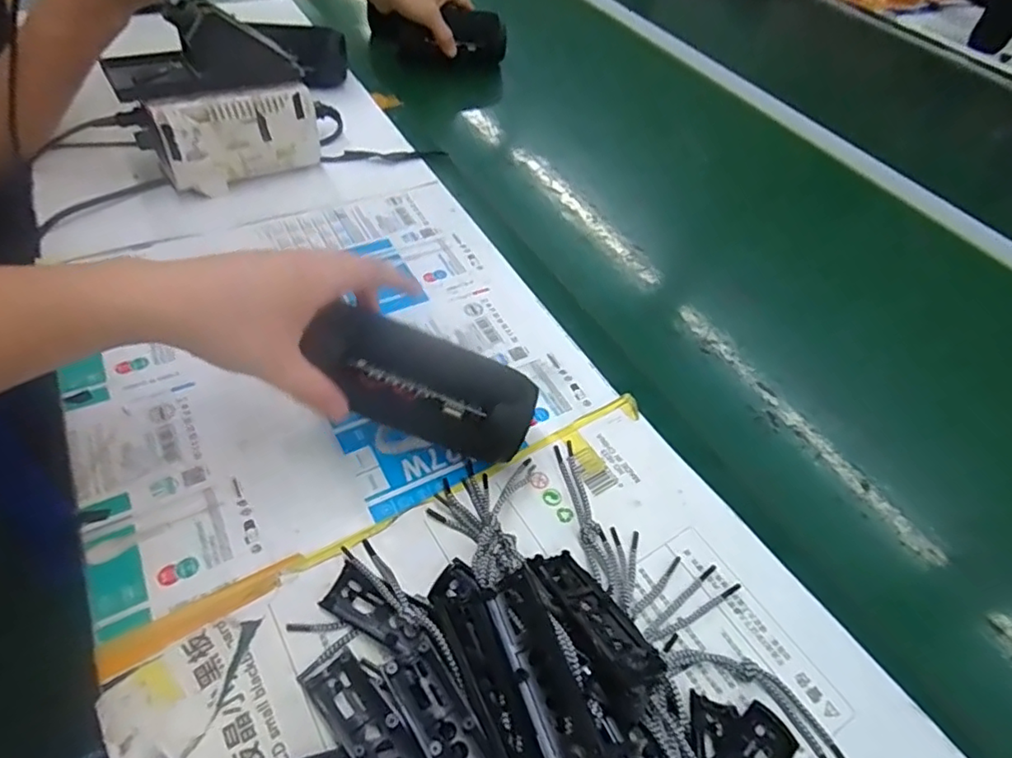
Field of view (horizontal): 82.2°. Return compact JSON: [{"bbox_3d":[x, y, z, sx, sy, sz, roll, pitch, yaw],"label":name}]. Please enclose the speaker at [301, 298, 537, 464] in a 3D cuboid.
[{"bbox_3d":[-0.052,0.000,0.371,0.142,0.053,0.055,26,49,-13],"label":"speaker"}]

